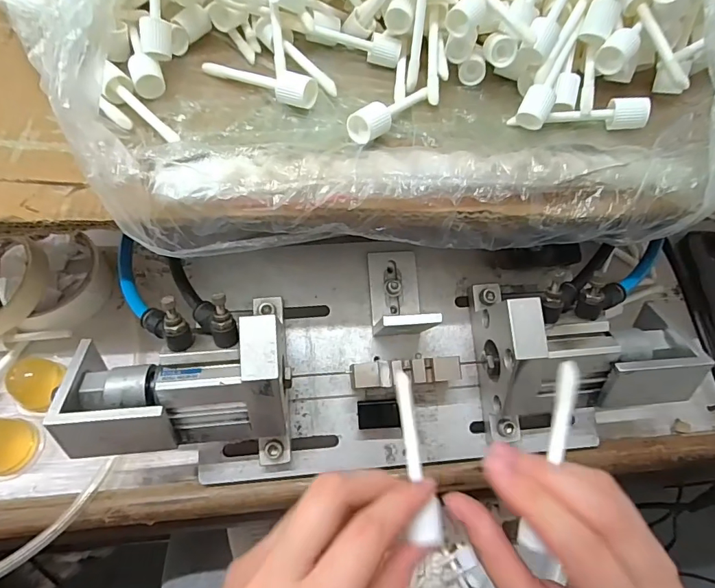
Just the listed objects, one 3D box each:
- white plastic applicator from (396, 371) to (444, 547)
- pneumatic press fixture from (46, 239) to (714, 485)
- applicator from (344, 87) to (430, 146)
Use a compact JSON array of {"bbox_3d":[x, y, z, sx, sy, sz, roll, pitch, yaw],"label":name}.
[{"bbox_3d":[0.029,0.081,0.227,0.014,0.006,0.083,-6,62,-7],"label":"white plastic applicator"},{"bbox_3d":[0.017,0.033,0.305,0.370,0.106,0.141,-3,62,-5],"label":"pneumatic press fixture"},{"bbox_3d":[0.021,-0.113,0.277,0.019,0.018,0.067,35,52,15],"label":"applicator"}]

